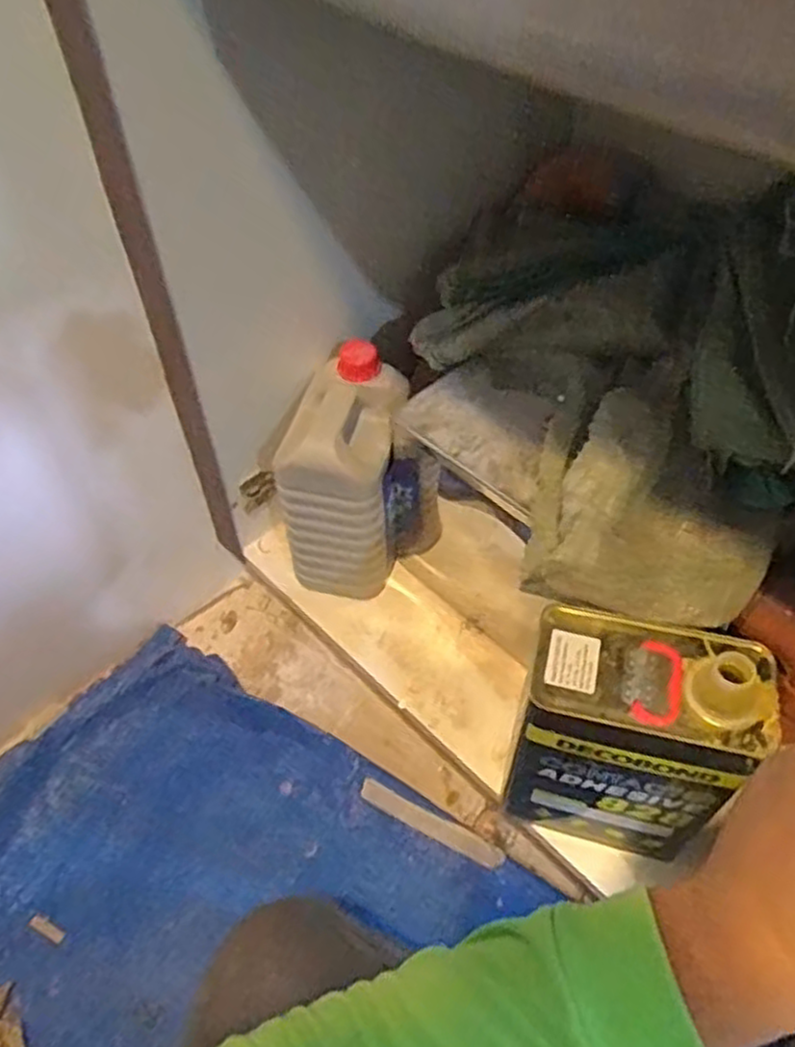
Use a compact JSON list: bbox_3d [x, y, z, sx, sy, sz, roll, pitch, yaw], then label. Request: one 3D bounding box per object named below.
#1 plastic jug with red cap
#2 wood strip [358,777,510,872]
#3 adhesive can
[{"bbox_3d":[-0.053,-0.054,0.823,0.106,0.229,0.166,9,51,8],"label":"plastic jug with red cap"},{"bbox_3d":[0.035,0.323,0.803,0.163,0.008,0.024,24,74,11],"label":"wood strip"},{"bbox_3d":[0.181,0.174,0.606,0.163,0.226,0.096,10,51,8],"label":"adhesive can"}]

